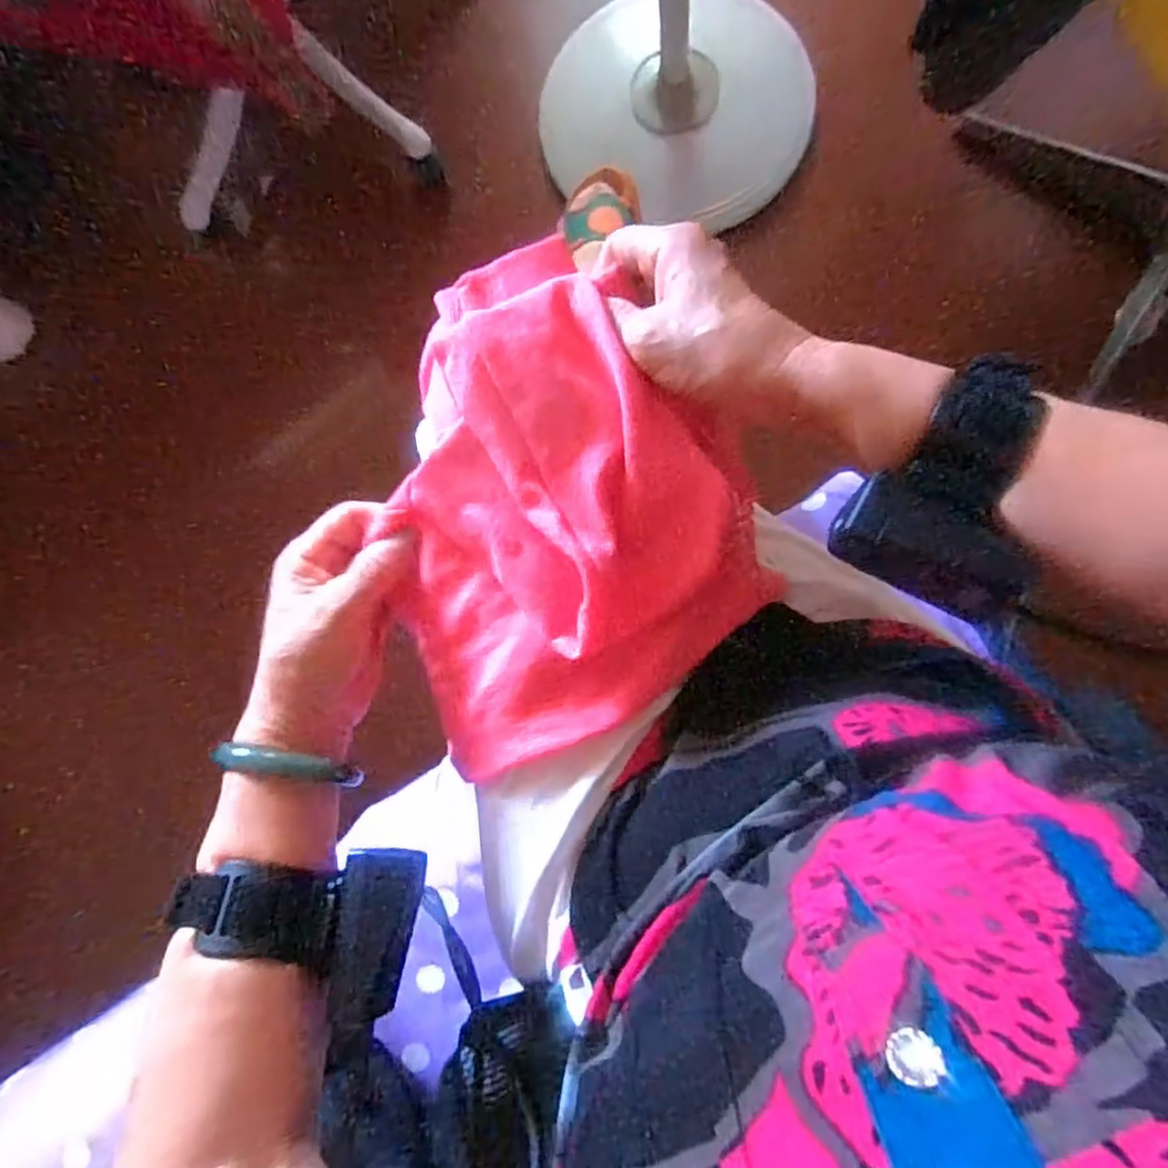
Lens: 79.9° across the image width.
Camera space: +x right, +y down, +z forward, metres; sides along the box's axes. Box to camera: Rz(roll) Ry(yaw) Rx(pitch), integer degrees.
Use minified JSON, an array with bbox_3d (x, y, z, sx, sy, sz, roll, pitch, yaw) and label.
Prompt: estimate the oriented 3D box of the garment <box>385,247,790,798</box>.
[{"bbox_3d":[-0.022,-0.042,0.340,0.171,0.067,0.233,-20,83,5],"label":"garment"}]

